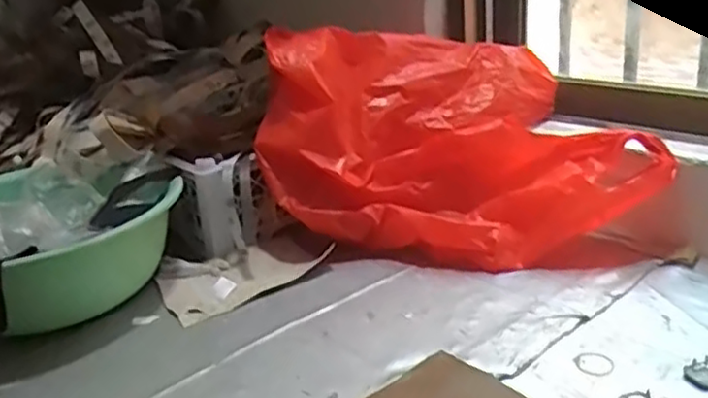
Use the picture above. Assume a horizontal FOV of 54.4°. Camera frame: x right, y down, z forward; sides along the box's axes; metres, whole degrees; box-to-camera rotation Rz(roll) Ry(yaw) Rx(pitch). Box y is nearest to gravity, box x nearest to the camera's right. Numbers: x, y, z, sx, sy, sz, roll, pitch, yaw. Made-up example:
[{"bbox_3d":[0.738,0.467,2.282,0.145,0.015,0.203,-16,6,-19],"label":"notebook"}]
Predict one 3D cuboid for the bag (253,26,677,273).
[{"bbox_3d":[0.126,-0.073,0.869,0.473,0.243,0.234,-1,21,11],"label":"bag"}]

